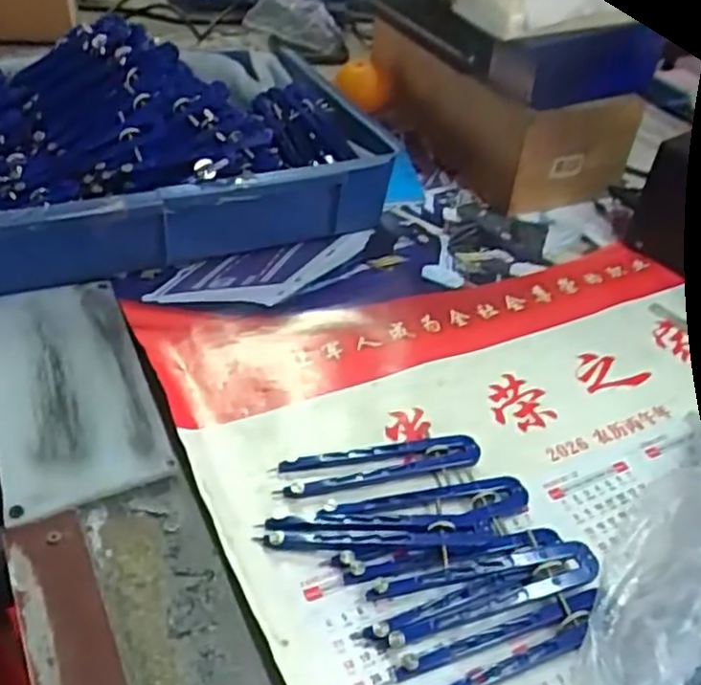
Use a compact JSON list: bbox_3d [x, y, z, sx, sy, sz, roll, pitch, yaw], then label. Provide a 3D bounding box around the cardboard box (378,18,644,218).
[{"bbox_3d":[0.141,-0.252,0.752,0.139,0.098,0.287,-16,46,-25],"label":"cardboard box"}]

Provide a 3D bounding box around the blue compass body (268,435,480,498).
[{"bbox_3d":[0.016,0.071,0.423,0.123,0.009,0.025,-5,42,-14],"label":"blue compass body"}]

